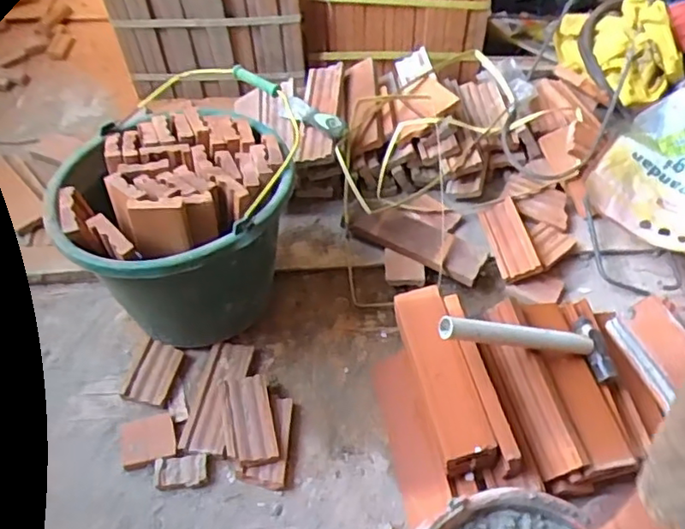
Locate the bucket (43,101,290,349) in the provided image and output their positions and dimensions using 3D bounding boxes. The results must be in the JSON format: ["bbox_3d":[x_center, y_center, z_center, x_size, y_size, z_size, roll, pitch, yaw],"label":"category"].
[{"bbox_3d":[-0.215,-0.034,0.858,0.276,0.264,0.264,1,51,-1],"label":"bucket"}]

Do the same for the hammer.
[{"bbox_3d":[0.229,0.090,0.765,0.248,0.030,0.085,11,49,-24],"label":"hammer"}]

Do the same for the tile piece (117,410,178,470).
[{"bbox_3d":[-0.252,0.226,0.799,0.066,0.007,0.062,-14,54,-11],"label":"tile piece"}]

